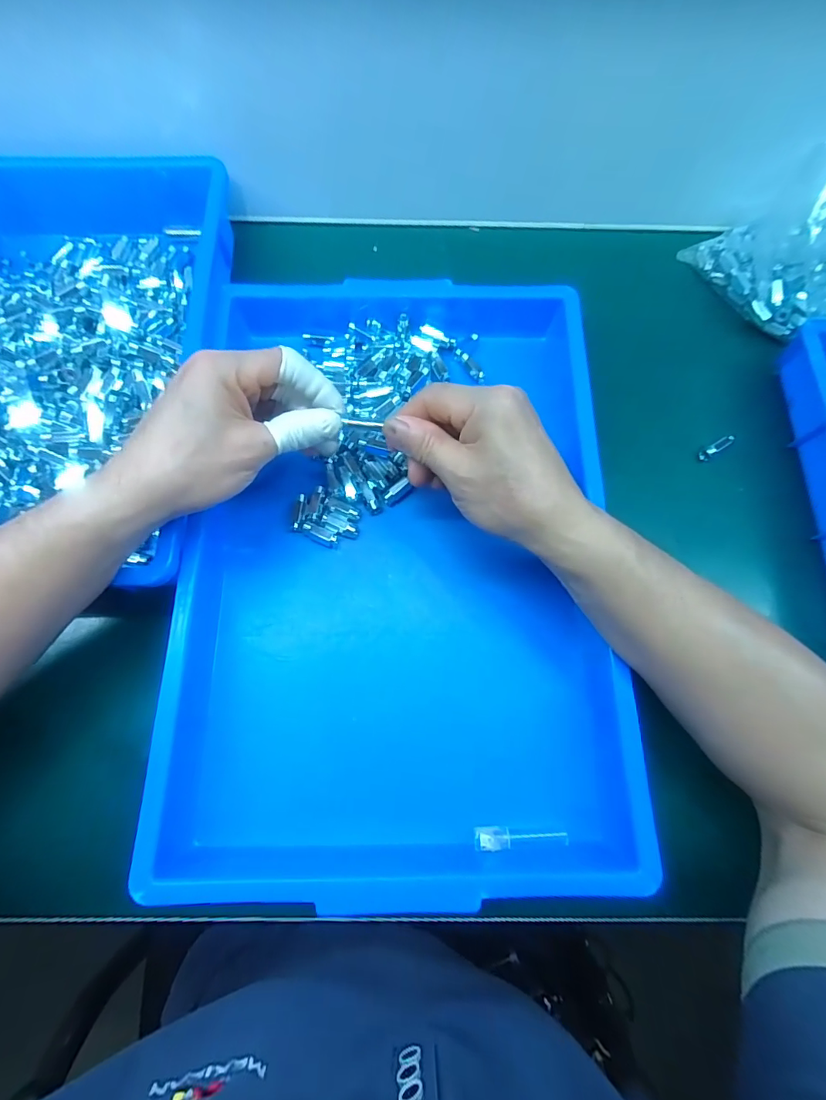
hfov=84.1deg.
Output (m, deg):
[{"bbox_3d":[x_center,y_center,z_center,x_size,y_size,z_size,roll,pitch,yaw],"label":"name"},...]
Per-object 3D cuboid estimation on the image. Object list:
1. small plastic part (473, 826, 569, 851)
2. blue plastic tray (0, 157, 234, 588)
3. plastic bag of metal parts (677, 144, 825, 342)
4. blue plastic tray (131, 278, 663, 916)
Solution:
[{"bbox_3d":[0.067,0.179,0.286,0.057,0.006,0.013,-2,74,-2],"label":"small plastic part"},{"bbox_3d":[-0.273,-0.153,0.354,0.240,0.064,0.369,0,74,-2],"label":"blue plastic tray"},{"bbox_3d":[0.341,-0.273,0.369,0.113,0.136,0.158,-43,79,-12],"label":"plastic bag of metal parts"},{"bbox_3d":[-0.009,-0.001,0.330,0.284,0.051,0.438,-1,73,0],"label":"blue plastic tray"}]

